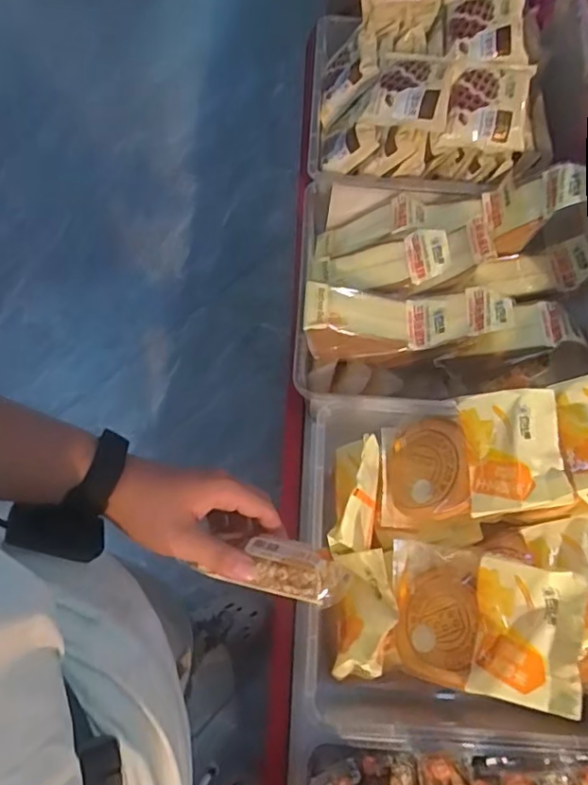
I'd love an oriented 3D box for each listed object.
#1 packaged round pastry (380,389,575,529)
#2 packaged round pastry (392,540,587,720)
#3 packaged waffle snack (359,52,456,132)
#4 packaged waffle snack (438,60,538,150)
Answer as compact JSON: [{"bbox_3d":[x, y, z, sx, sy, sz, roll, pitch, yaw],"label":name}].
[{"bbox_3d":[0.157,0.064,0.544,0.173,0.030,0.106,-17,61,37],"label":"packaged round pastry"},{"bbox_3d":[0.153,0.191,0.487,0.167,0.025,0.108,-3,66,42],"label":"packaged round pastry"},{"bbox_3d":[0.144,-0.371,0.699,0.097,0.026,0.110,19,68,8],"label":"packaged waffle snack"},{"bbox_3d":[0.235,-0.348,0.703,0.095,0.031,0.115,13,67,6],"label":"packaged waffle snack"}]

